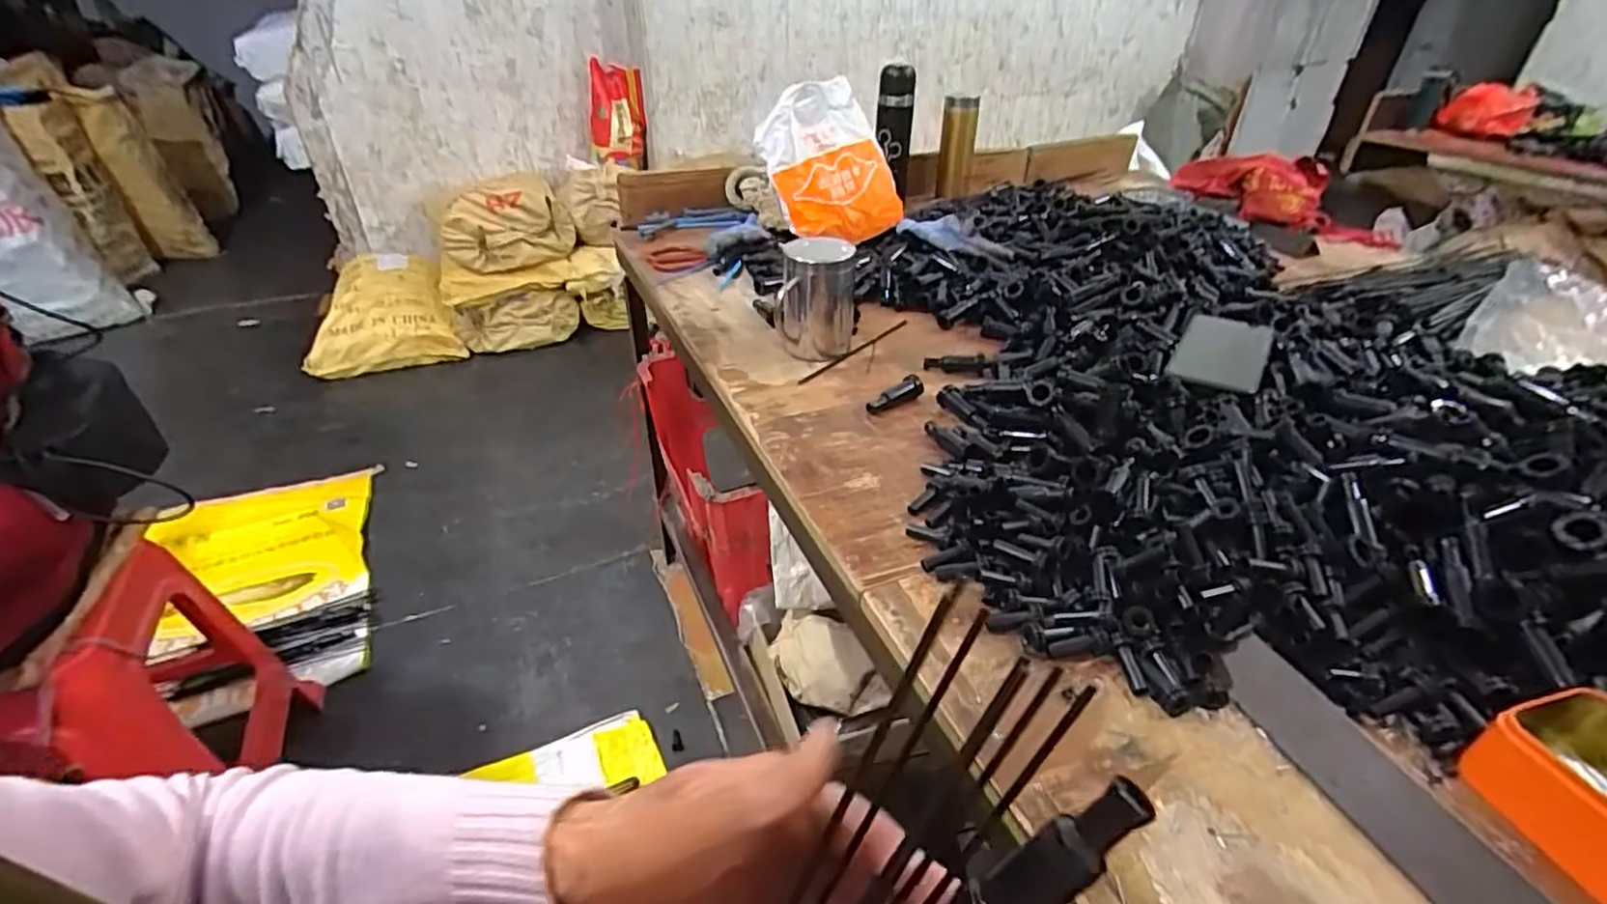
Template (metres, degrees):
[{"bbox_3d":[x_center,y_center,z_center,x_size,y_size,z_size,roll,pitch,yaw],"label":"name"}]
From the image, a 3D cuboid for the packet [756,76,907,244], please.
[{"bbox_3d":[0.040,-0.433,1.039,0.207,0.234,0.061,-27,14,-20],"label":"packet"}]

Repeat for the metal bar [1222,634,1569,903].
[{"bbox_3d":[0.309,0.188,0.352,0.010,0.041,0.213,30,17,-36],"label":"metal bar"}]

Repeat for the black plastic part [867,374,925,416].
[{"bbox_3d":[0.094,-0.058,0.705,0.071,0.020,0.019,-24,42,-30],"label":"black plastic part"}]

